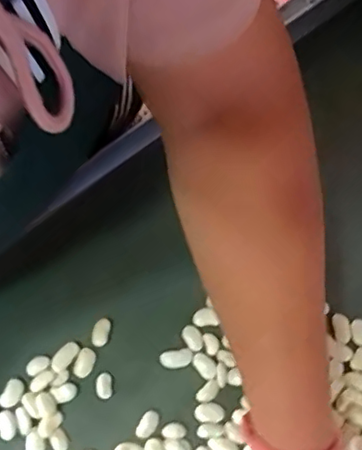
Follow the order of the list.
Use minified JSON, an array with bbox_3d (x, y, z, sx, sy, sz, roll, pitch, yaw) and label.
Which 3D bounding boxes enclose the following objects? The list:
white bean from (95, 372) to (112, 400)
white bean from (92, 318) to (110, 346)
[{"bbox_3d":[-0.057,0.121,0.449,0.011,0.005,0.019,1,70,0],"label":"white bean"},{"bbox_3d":[-0.062,0.083,0.462,0.013,0.006,0.021,11,71,3],"label":"white bean"}]

